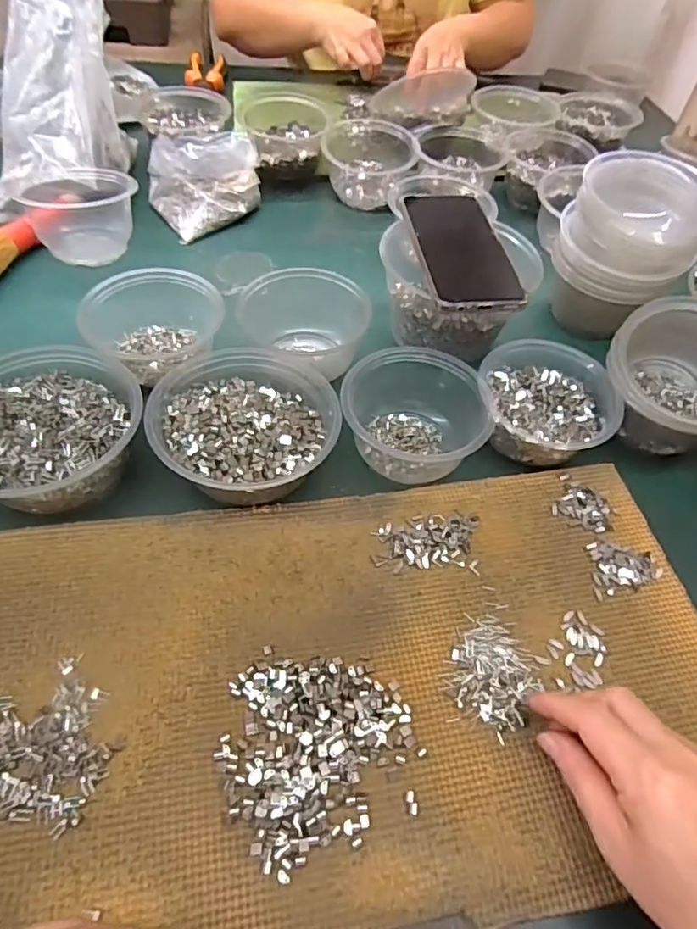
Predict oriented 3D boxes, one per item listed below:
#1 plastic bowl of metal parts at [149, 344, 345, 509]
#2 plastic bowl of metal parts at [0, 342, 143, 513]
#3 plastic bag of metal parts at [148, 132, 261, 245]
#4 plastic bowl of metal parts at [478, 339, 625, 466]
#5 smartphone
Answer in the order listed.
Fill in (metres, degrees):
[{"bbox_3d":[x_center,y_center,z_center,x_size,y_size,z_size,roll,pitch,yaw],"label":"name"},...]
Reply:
[{"bbox_3d":[-0.080,-0.029,0.434,0.129,0.053,0.134,2,52,-3],"label":"plastic bowl of metal parts"},{"bbox_3d":[-0.222,-0.030,0.418,0.129,0.056,0.134,2,52,-3],"label":"plastic bowl of metal parts"},{"bbox_3d":[-0.162,-0.320,0.644,0.125,0.072,0.113,-9,54,-12],"label":"plastic bag of metal parts"},{"bbox_3d":[0.160,-0.049,0.468,0.106,0.054,0.112,2,52,-3],"label":"plastic bowl of metal parts"},{"bbox_3d":[0.096,-0.189,0.494,0.077,0.011,0.159,-4,54,-9],"label":"smartphone"}]

